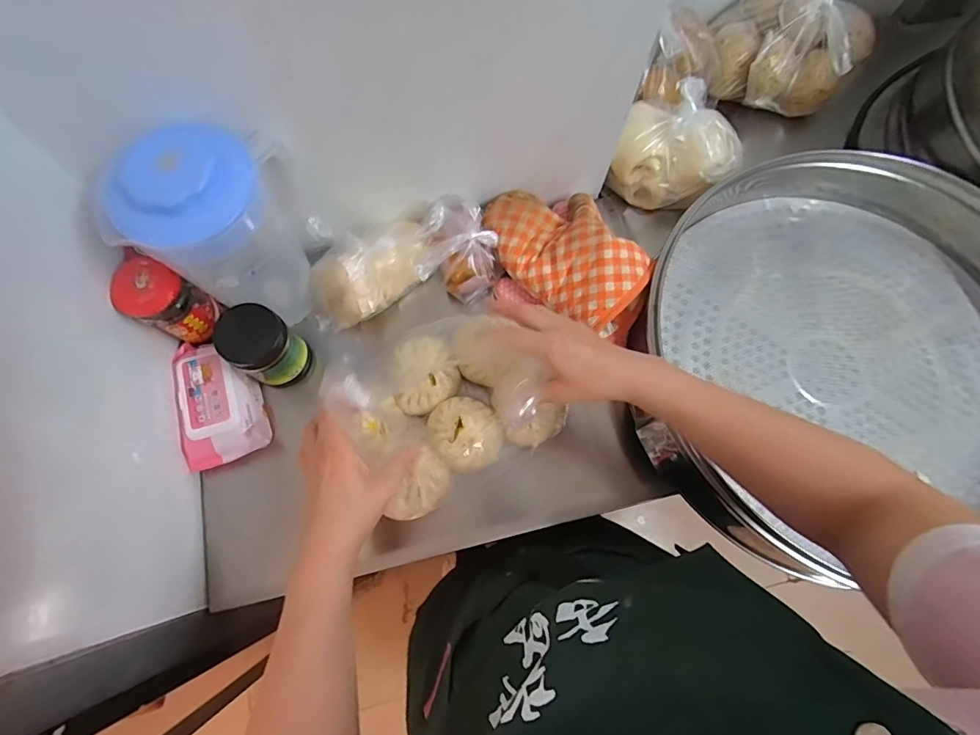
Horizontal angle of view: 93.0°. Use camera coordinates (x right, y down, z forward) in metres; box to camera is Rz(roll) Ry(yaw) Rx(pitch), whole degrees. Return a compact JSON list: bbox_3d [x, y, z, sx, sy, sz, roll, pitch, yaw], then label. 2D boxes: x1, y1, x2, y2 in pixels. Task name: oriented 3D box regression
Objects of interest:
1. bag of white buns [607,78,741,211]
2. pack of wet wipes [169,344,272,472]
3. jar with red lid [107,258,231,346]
[{"bbox_3d":[0.247,-0.282,0.620,0.151,0.113,0.109,26,74,6],"label":"bag of white buns"},{"bbox_3d":[-0.317,0.037,0.543,0.085,0.041,0.145,-15,74,-6],"label":"pack of wet wipes"},{"bbox_3d":[-0.352,-0.070,0.508,0.064,0.090,0.059,24,74,6],"label":"jar with red lid"}]

